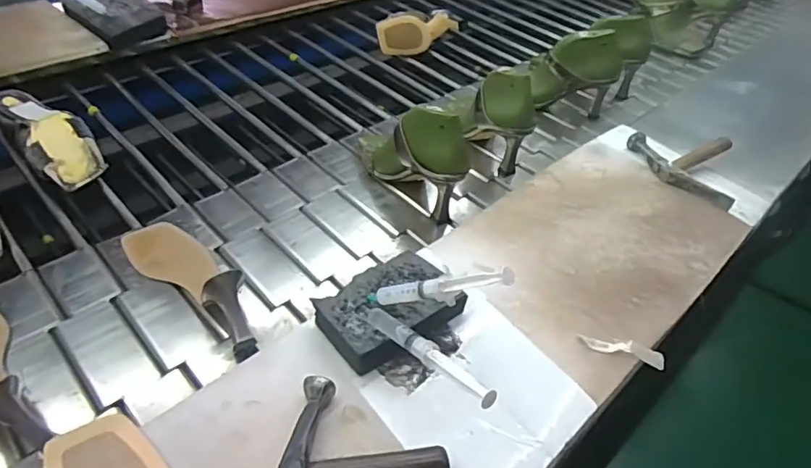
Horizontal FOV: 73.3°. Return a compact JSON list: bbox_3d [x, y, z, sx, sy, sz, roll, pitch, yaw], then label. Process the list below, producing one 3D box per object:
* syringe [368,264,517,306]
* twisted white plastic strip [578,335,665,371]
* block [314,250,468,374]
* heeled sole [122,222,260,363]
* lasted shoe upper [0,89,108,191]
[{"bbox_3d":[0.020,0.048,0.472,0.167,0.019,0.024,-14,26,41],"label":"syringe"},{"bbox_3d":[0.222,0.116,0.556,0.085,0.008,0.022,11,43,4],"label":"twisted white plastic strip"},{"bbox_3d":[-0.016,0.072,0.543,0.136,0.044,0.086,-28,53,-32],"label":"block"},{"bbox_3d":[-0.241,0.039,0.615,0.242,0.058,0.074,36,50,28],"label":"heeled sole"},{"bbox_3d":[-0.493,-0.135,0.754,0.086,0.070,0.209,-28,53,-32],"label":"lasted shoe upper"}]

